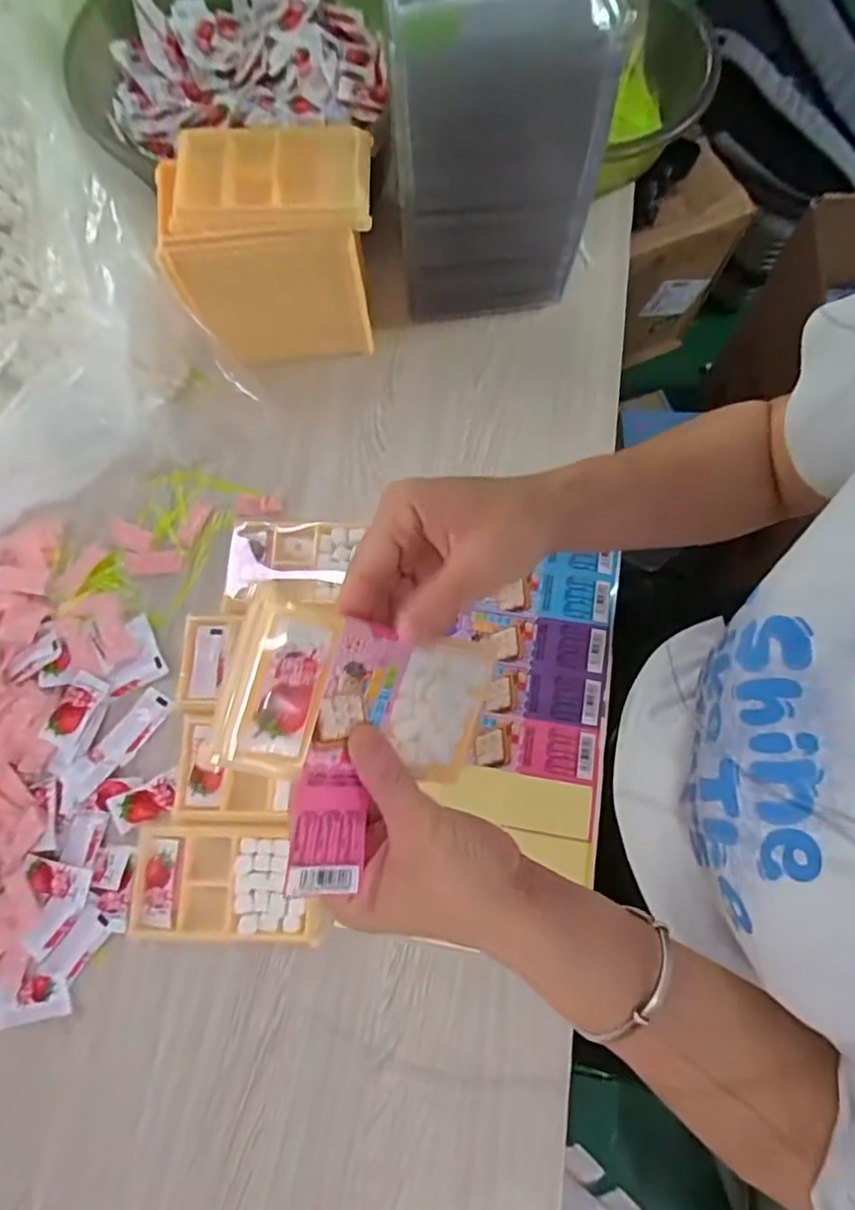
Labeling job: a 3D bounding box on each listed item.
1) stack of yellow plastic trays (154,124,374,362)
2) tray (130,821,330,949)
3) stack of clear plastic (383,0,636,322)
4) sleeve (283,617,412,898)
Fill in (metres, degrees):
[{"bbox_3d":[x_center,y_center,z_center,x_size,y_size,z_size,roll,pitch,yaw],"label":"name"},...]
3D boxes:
[{"bbox_3d":[-0.115,-0.277,0.481,0.156,0.148,0.085,-9,75,-1],"label":"stack of yellow plastic trays"},{"bbox_3d":[-0.141,0.195,0.423,0.135,0.012,0.076,2,75,2],"label":"tray"},{"bbox_3d":[0.049,-0.328,0.451,0.141,0.198,0.096,-5,75,0],"label":"stack of clear plastic"},{"bbox_3d":[-0.035,0.067,0.267,0.037,0.011,0.117,15,87,-33],"label":"sleeve"}]

